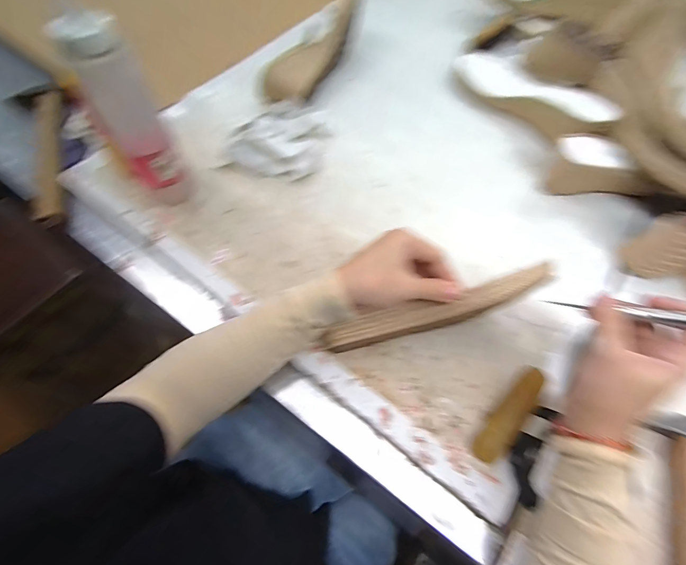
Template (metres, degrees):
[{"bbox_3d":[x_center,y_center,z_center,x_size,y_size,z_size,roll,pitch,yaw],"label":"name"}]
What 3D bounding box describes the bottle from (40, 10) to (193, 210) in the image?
[{"bbox_3d":[-0.215,-0.161,0.358,0.057,0.204,0.047,-27,68,-14],"label":"bottle"}]

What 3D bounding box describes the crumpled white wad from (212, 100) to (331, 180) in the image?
[{"bbox_3d":[-0.081,-0.202,0.478,0.124,0.030,0.140,17,65,6],"label":"crumpled white wad"}]

